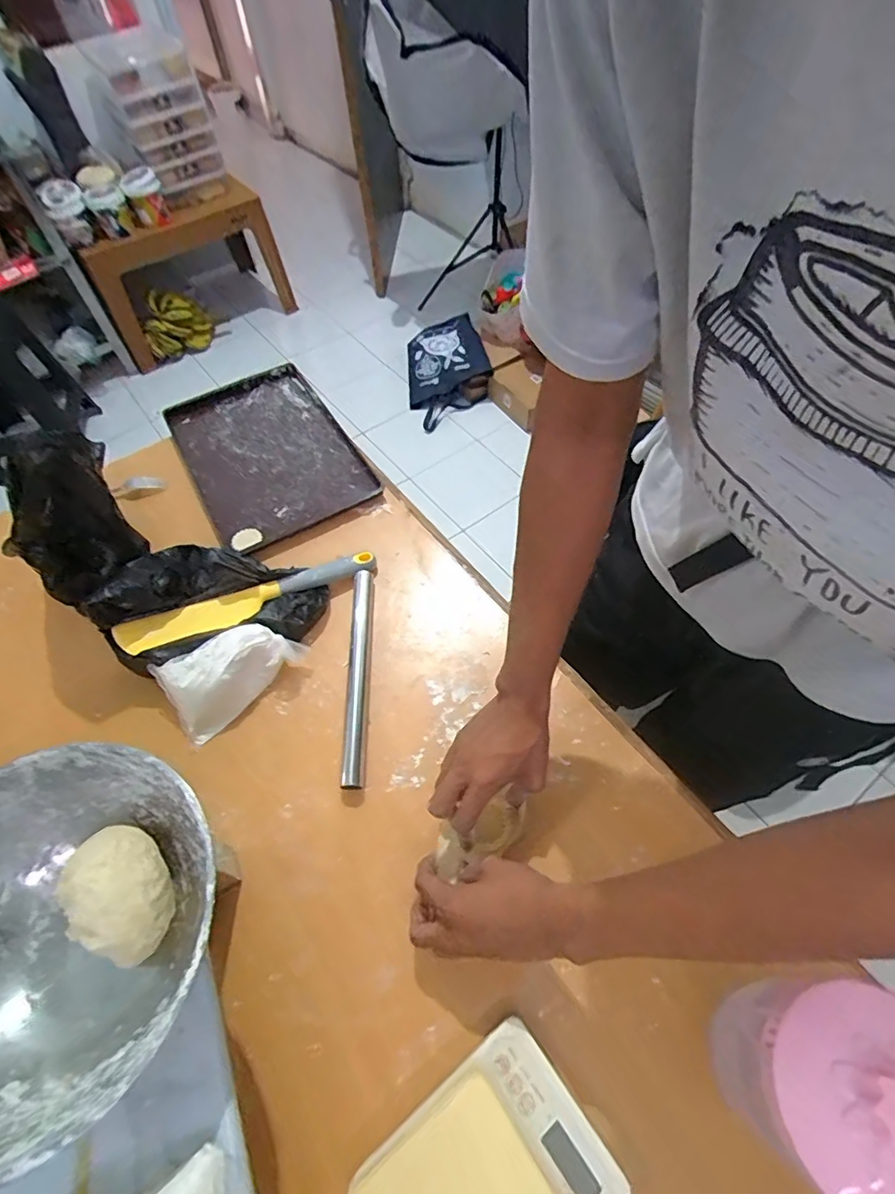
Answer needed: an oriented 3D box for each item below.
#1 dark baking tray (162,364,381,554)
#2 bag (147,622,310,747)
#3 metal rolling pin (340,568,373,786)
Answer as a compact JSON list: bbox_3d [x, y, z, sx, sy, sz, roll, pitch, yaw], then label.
[{"bbox_3d":[-0.293,-0.237,0.868,0.249,0.033,0.365,-29,60,-15],"label":"dark baking tray"},{"bbox_3d":[-0.248,0.087,0.625,0.156,0.062,0.090,-29,60,-15],"label":"bag"},{"bbox_3d":[-0.106,0.088,0.643,0.023,0.022,0.275,-2,57,1],"label":"metal rolling pin"}]

